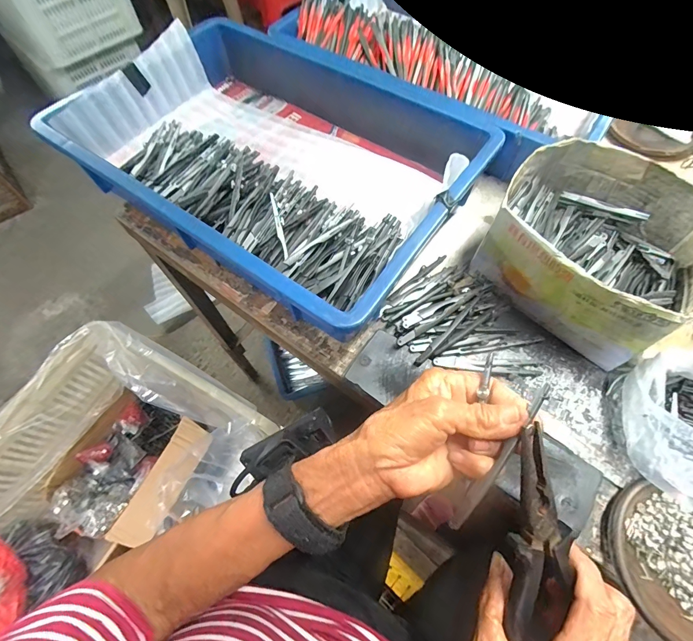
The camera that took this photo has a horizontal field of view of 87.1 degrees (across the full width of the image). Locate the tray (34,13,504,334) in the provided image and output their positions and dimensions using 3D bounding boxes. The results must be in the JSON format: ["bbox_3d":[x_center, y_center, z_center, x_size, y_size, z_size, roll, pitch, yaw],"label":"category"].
[{"bbox_3d":[-0.076,-0.190,0.421,0.416,0.082,0.304,33,68,16],"label":"tray"}]

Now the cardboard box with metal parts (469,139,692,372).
[{"bbox_3d":[0.228,-0.065,0.341,0.174,0.095,0.154,36,69,17],"label":"cardboard box with metal parts"}]

